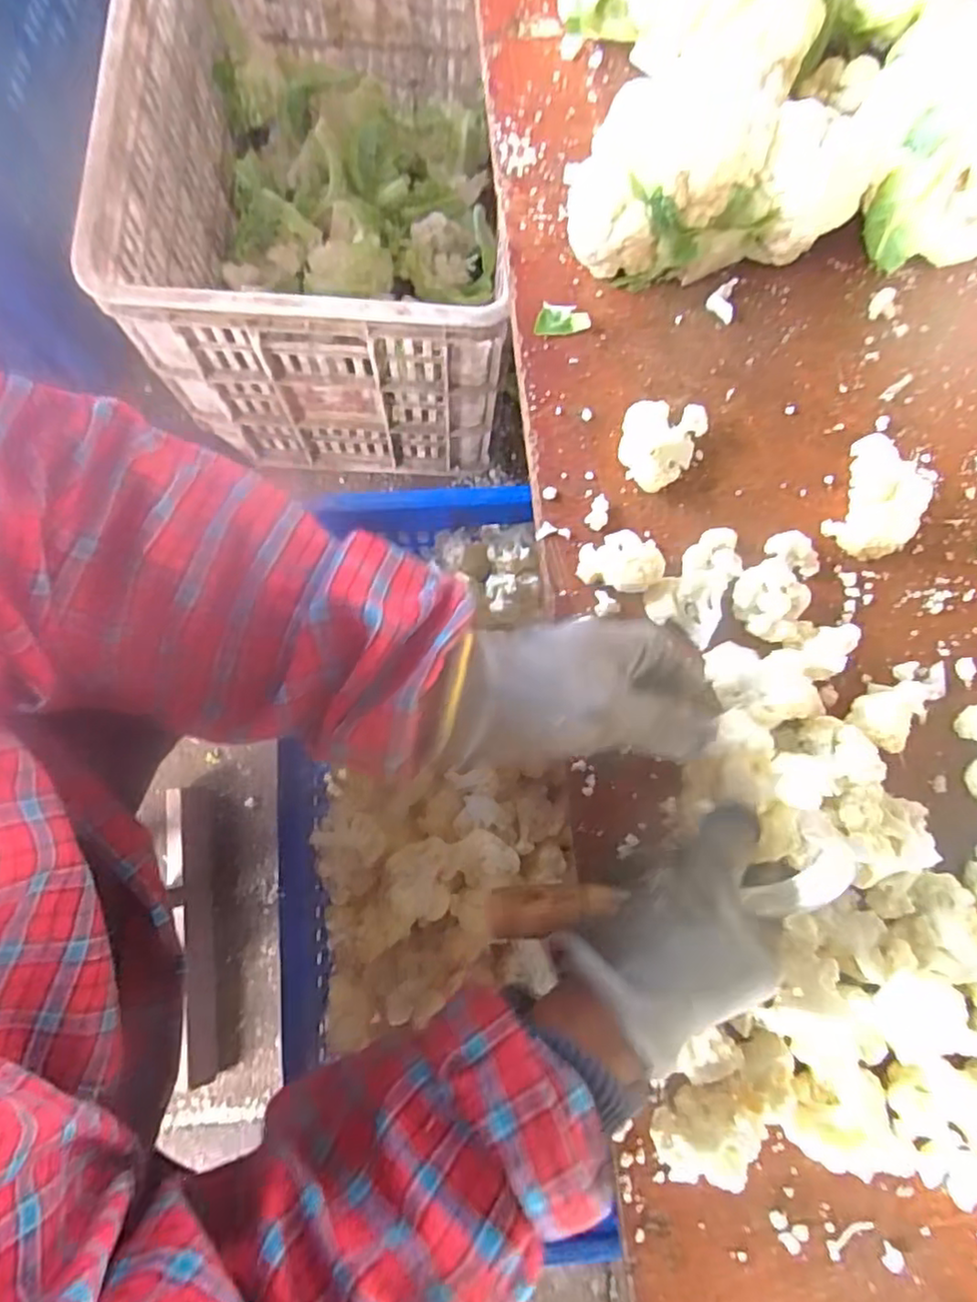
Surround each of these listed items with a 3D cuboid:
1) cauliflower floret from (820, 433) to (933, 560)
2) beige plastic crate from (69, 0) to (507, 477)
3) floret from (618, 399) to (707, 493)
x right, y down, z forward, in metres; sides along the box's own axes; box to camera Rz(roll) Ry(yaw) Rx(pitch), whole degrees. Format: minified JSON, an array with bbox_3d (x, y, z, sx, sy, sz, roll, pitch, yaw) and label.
[{"bbox_3d":[0.244,-0.095,0.414,0.051,0.038,0.068,17,79,2],"label":"cauliflower floret"},{"bbox_3d":[-0.155,-0.504,0.686,0.325,0.257,0.522,2,81,-2],"label":"beige plastic crate"},{"bbox_3d":[0.106,-0.131,0.421,0.048,0.025,0.056,28,79,4],"label":"floret"}]

